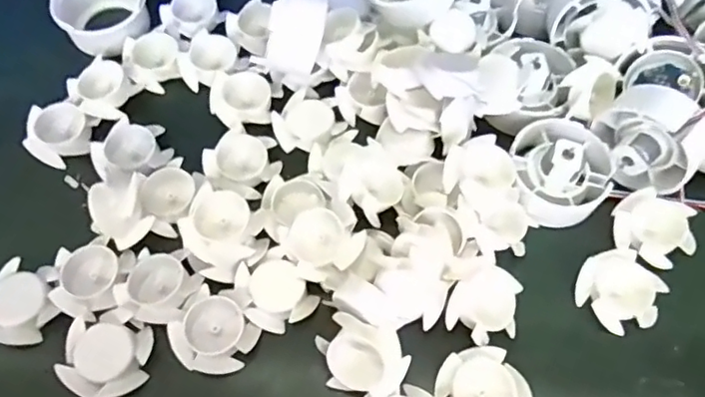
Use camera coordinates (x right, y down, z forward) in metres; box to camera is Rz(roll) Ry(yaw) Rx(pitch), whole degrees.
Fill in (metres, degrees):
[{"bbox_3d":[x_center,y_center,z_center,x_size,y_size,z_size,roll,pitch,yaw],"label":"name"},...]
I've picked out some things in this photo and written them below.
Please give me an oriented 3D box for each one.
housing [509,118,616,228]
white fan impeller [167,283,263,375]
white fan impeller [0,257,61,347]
[{"bbox_3d":[0.111,-0.016,0.314,0.050,0.024,0.058,3,64,0],"label":"housing"},{"bbox_3d":[-0.064,0.063,0.280,0.038,0.011,0.039,0,64,-1],"label":"white fan impeller"},{"bbox_3d":[-0.161,0.052,0.284,0.037,0.018,0.032,33,68,14],"label":"white fan impeller"}]

